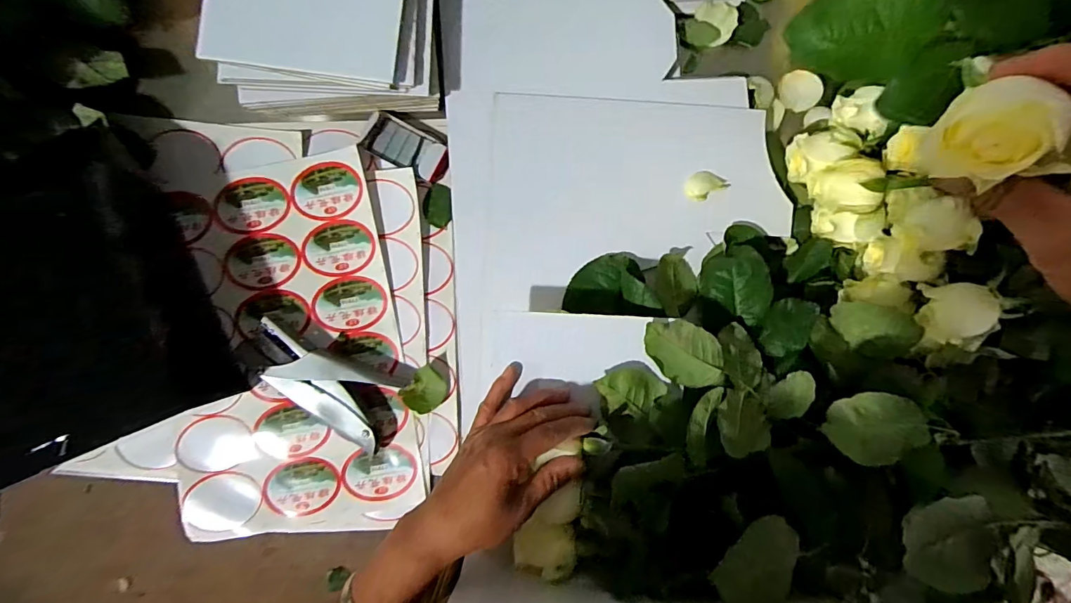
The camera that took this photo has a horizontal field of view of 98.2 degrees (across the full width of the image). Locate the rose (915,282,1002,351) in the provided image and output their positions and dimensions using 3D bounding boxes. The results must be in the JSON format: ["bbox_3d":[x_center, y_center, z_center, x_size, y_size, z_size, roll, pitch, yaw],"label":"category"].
[{"bbox_3d":[0.327,0.010,0.365,0.046,0.040,0.047,13,90,0],"label":"rose"}]

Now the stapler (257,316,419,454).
[{"bbox_3d":[-0.195,0.079,0.432,0.138,0.027,0.080,19,90,0],"label":"stapler"}]

